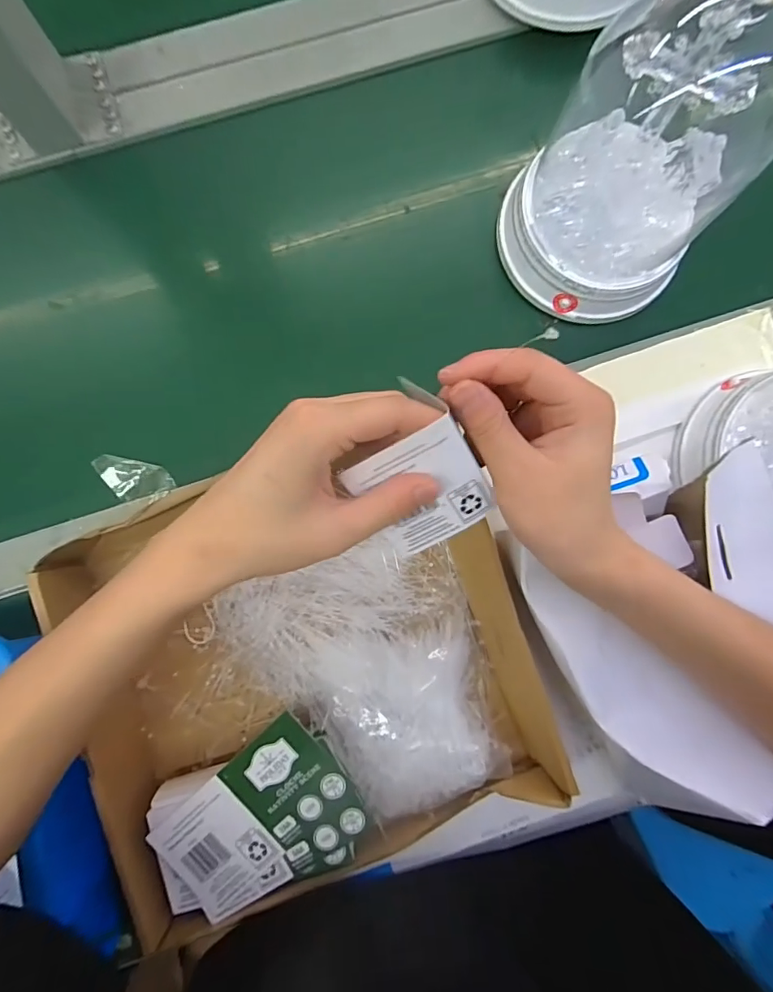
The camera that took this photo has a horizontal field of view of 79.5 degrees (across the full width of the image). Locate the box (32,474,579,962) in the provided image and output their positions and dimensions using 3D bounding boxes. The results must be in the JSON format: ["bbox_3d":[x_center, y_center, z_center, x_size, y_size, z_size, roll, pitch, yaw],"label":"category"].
[{"bbox_3d":[-0.058,0.123,0.346,0.304,0.065,0.282,-20,87,-2],"label":"box"}]

